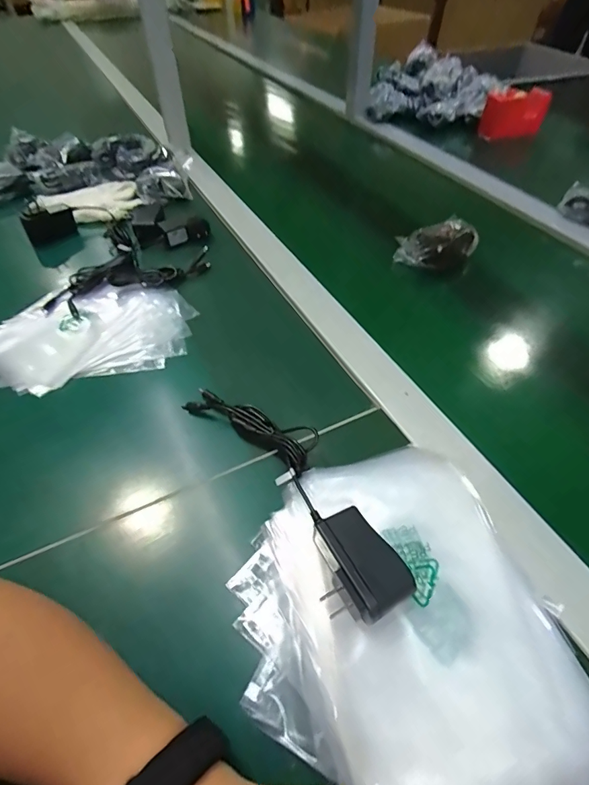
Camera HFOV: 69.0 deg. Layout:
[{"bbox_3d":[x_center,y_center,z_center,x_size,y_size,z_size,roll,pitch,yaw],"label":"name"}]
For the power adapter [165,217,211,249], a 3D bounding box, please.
[{"bbox_3d":[-0.162,-0.242,0.653,0.069,0.028,0.024,-20,50,6],"label":"power adapter"}]

